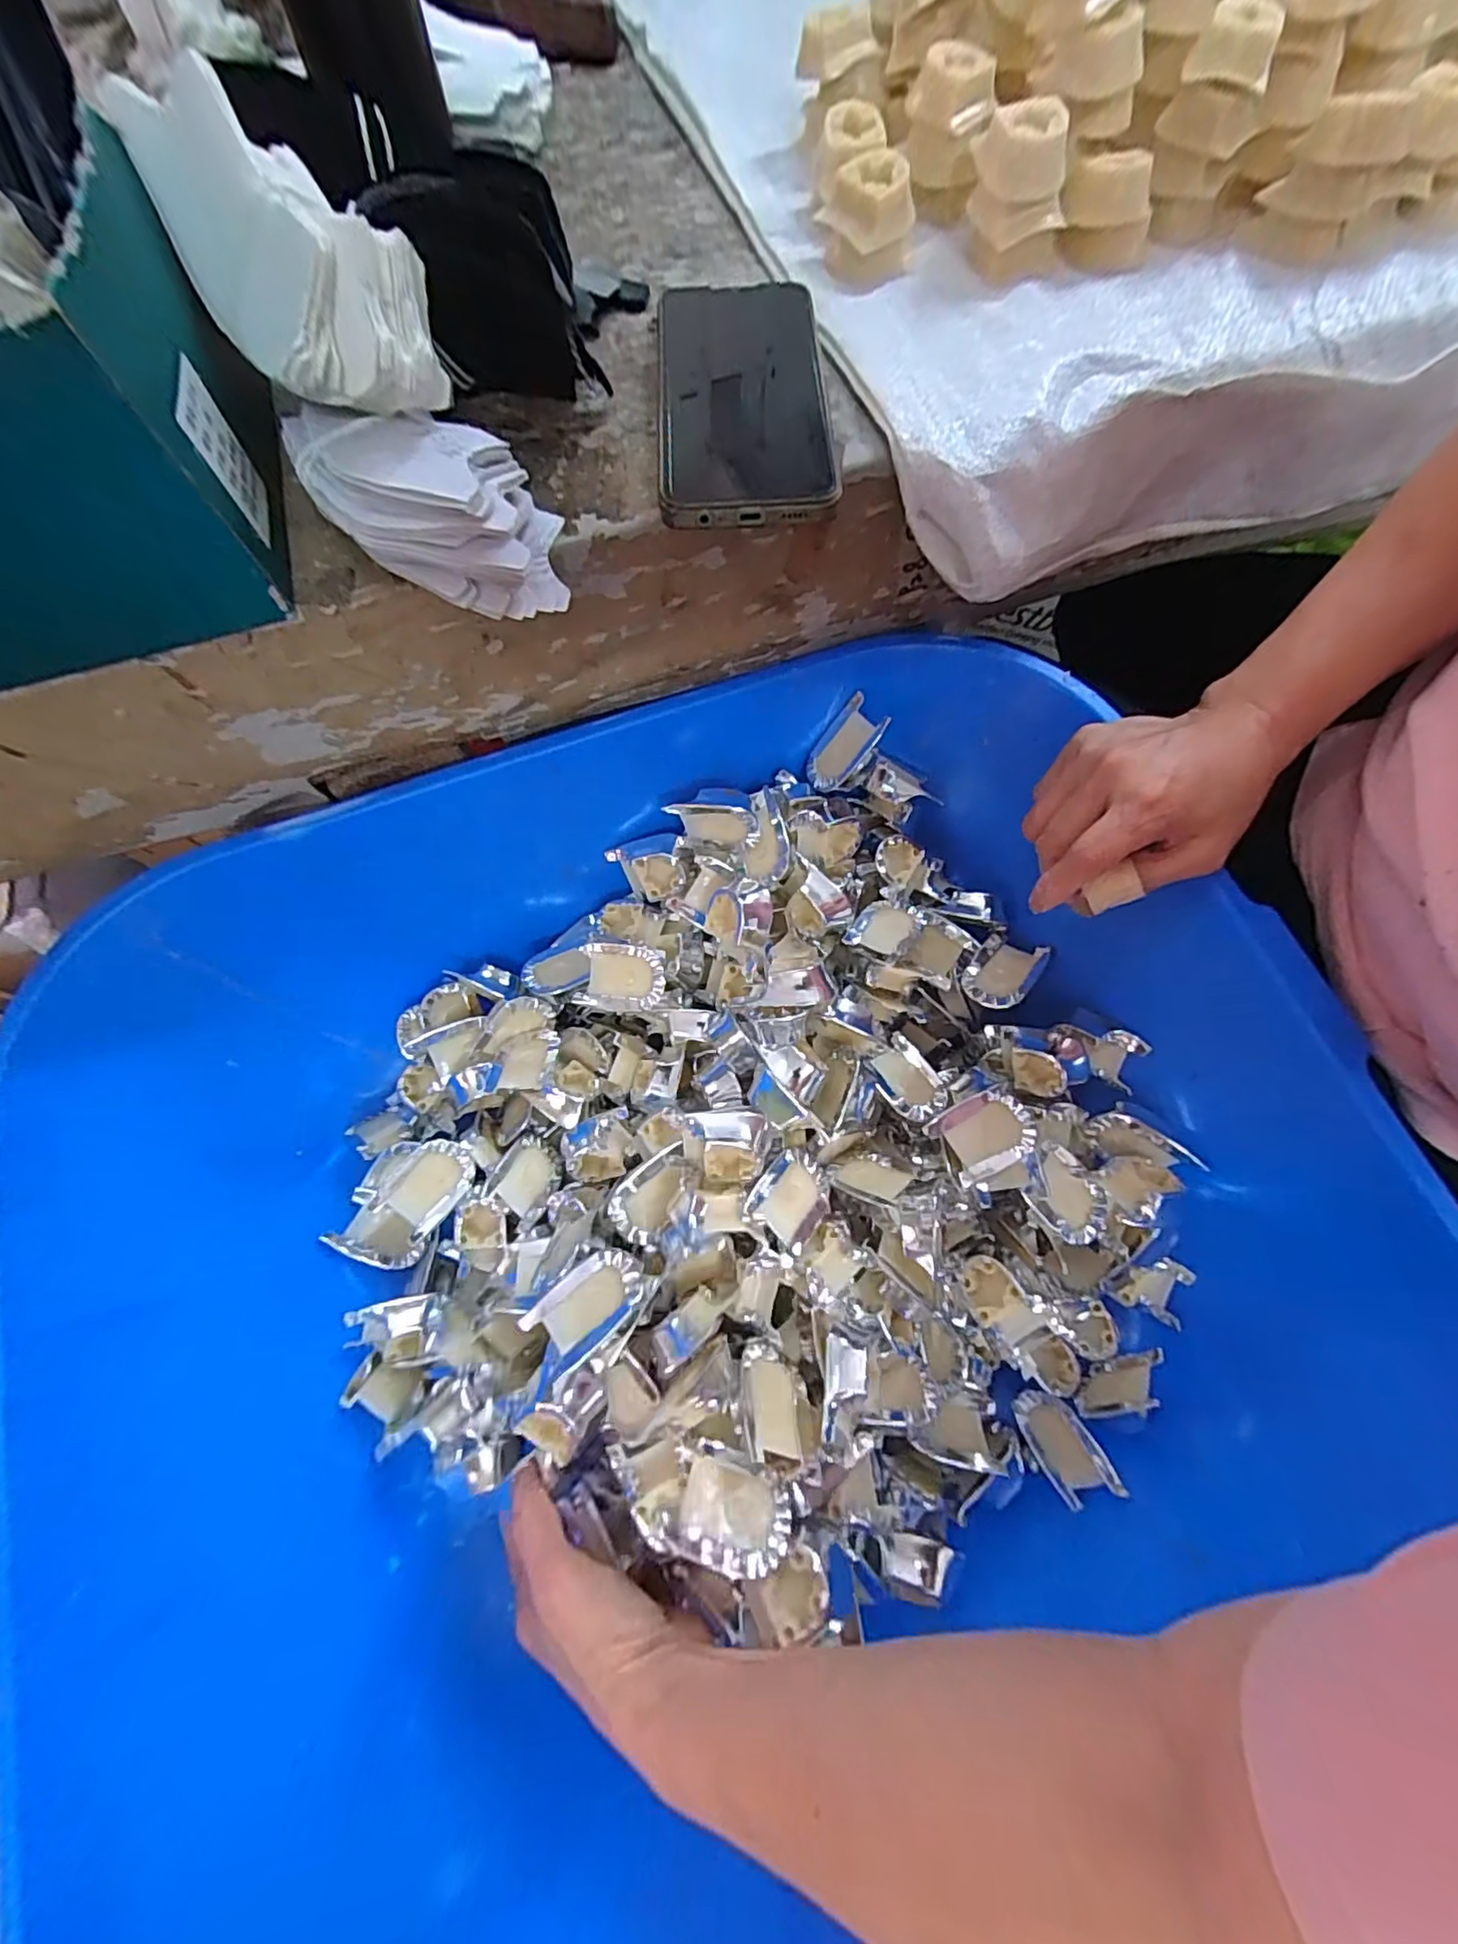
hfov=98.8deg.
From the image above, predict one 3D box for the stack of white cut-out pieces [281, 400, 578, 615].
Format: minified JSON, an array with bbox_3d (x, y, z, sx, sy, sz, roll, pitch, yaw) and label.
[{"bbox_3d":[-0.126,-0.191,0.258,0.111,0.044,0.055,20,73,8],"label":"stack of white cut-out pieces"}]

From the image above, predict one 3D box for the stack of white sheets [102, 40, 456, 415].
[{"bbox_3d":[-0.159,-0.259,0.227,0.060,0.057,0.124,-38,75,-11],"label":"stack of white sheets"}]

